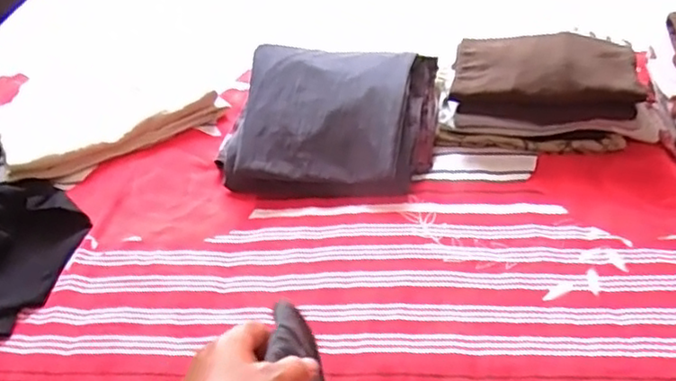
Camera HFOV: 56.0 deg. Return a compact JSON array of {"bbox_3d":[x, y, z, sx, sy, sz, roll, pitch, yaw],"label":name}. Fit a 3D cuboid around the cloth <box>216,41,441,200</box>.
[{"bbox_3d":[-0.008,-0.097,0.846,0.261,0.108,0.231,2,36,13],"label":"cloth"}]

